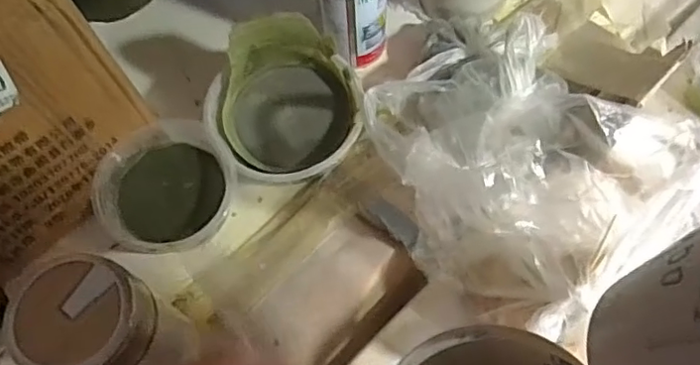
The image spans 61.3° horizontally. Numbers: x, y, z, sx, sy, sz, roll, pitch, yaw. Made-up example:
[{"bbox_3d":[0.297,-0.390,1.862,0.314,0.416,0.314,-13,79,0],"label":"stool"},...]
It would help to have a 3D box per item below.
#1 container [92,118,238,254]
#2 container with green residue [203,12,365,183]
[{"bbox_3d":[-0.152,0.010,0.502,0.106,0.063,0.114,14,67,9],"label":"container"},{"bbox_3d":[-0.056,-0.065,0.516,0.129,0.092,0.119,-9,65,-1],"label":"container with green residue"}]

